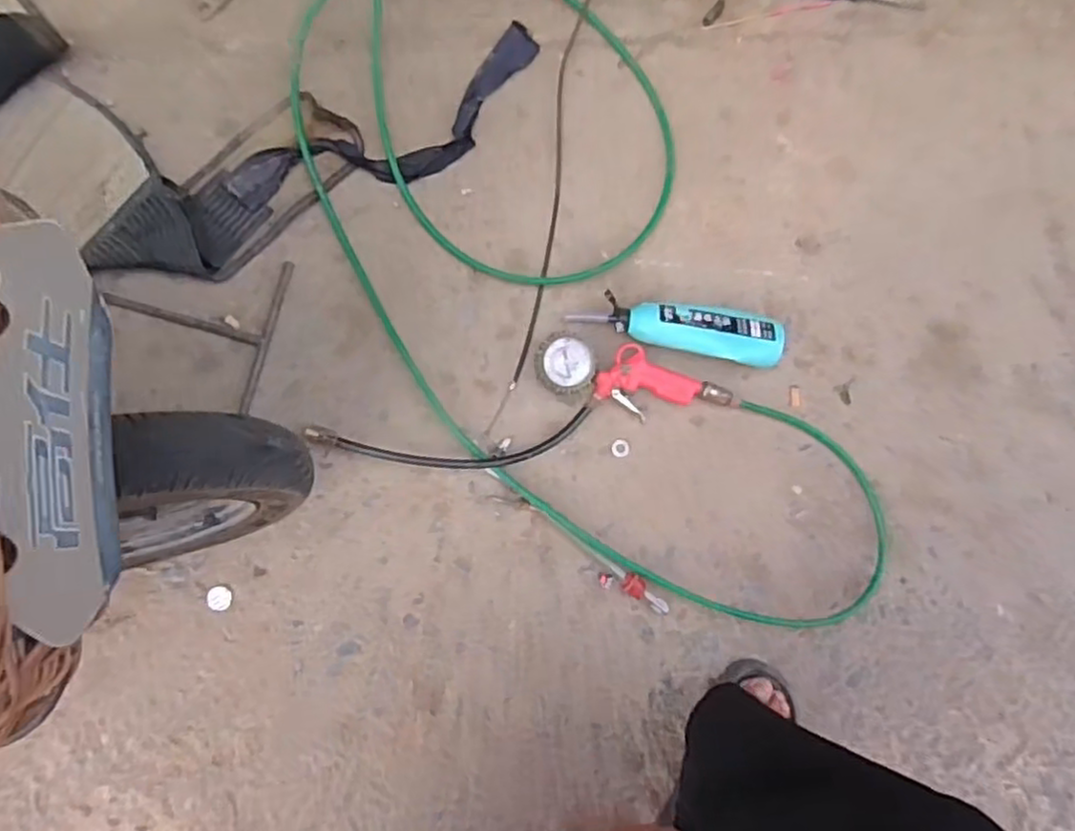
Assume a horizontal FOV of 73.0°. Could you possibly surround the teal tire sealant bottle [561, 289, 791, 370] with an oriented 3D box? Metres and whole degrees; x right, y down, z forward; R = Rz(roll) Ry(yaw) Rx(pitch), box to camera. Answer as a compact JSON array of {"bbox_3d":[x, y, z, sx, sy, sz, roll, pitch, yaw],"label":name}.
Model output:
[{"bbox_3d":[0.165,-0.105,0.856,0.251,0.048,0.064,12,86,-7],"label":"teal tire sealant bottle"}]

